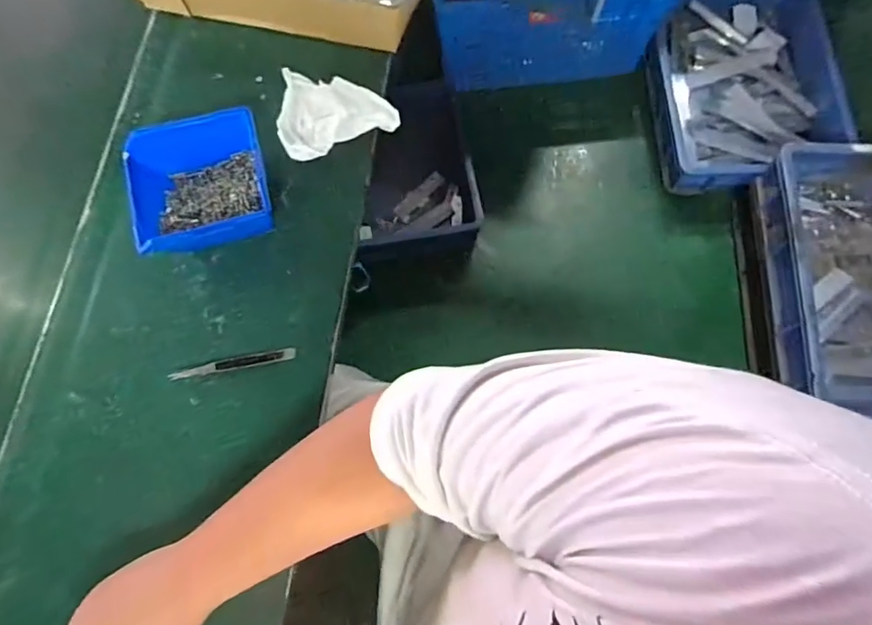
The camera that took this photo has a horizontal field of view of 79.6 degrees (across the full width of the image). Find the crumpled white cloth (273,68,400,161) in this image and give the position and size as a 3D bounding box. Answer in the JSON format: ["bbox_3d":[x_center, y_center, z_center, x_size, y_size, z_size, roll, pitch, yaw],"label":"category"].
[{"bbox_3d":[-0.118,-0.228,0.568,0.120,0.026,0.117,-26,75,-5],"label":"crumpled white cloth"}]

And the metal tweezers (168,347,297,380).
[{"bbox_3d":[-0.193,0.048,0.499,0.114,0.012,0.012,-11,74,-1],"label":"metal tweezers"}]

